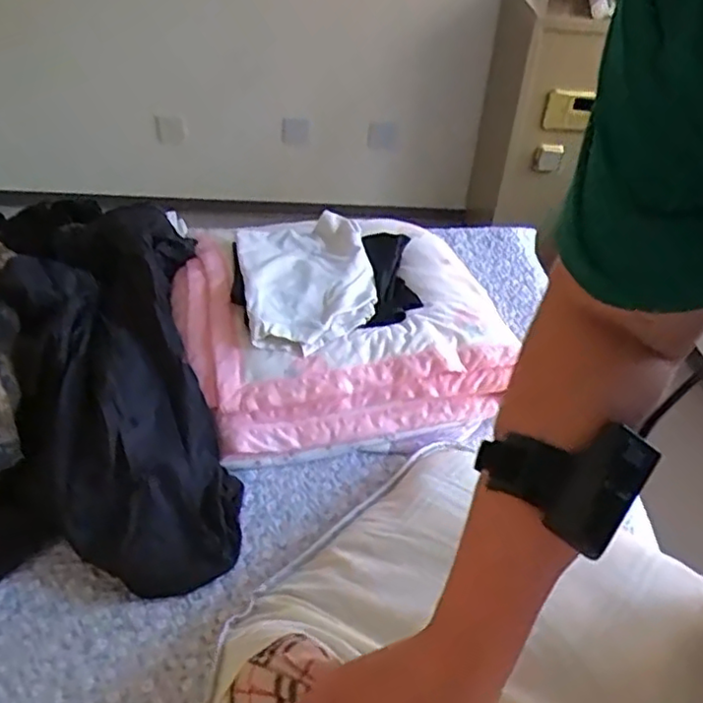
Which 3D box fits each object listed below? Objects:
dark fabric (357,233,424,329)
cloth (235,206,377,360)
[{"bbox_3d":[0.060,-0.123,1.007,0.081,0.019,0.274,4,39,-1],"label":"dark fabric"},{"bbox_3d":[-0.067,-0.135,1.009,0.203,0.045,0.384,-5,40,-11],"label":"cloth"}]

